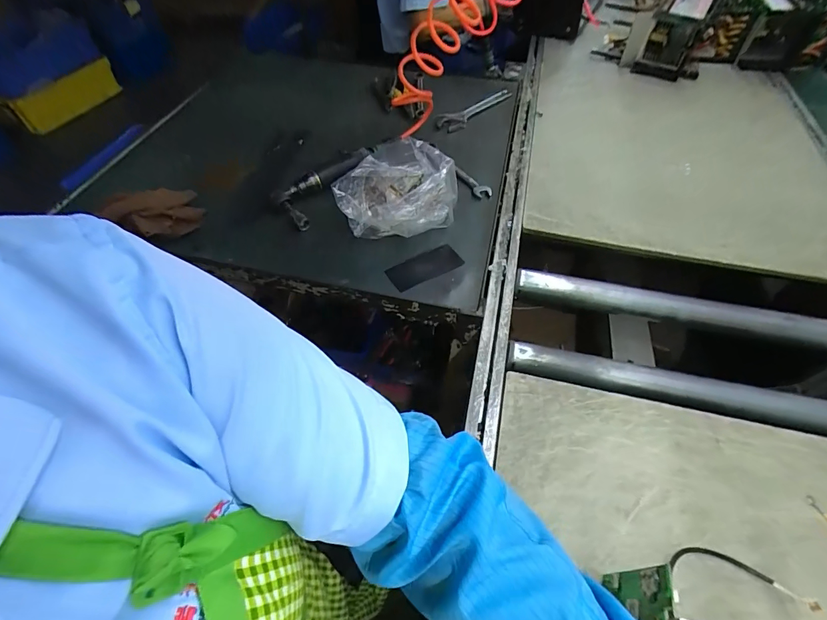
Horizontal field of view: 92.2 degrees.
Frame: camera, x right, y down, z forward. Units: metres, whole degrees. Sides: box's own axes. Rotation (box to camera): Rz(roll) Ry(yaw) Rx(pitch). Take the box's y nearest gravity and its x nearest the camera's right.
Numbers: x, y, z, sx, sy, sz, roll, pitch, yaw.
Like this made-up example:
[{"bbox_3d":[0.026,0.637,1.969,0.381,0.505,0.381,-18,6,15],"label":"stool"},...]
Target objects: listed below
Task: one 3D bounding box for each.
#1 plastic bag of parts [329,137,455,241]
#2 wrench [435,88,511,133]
[{"bbox_3d":[-0.024,-0.205,0.674,0.189,0.094,0.178,6,55,4],"label":"plastic bag of parts"},{"bbox_3d":[0.145,-0.460,0.906,0.224,0.014,0.068,-32,61,-21],"label":"wrench"}]

